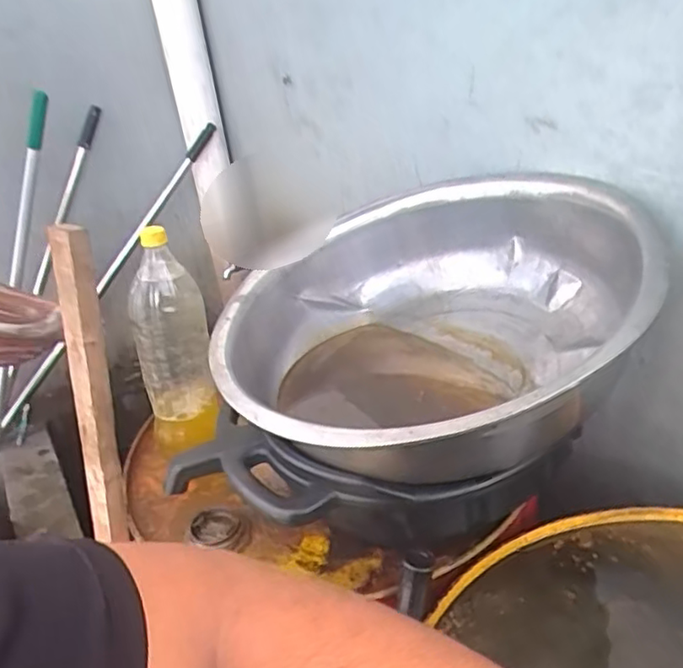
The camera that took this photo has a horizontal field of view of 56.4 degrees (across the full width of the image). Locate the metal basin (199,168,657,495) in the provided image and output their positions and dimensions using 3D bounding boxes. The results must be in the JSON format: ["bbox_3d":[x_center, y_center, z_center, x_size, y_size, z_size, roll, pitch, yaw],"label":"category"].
[{"bbox_3d":[0.107,-0.008,0.782,0.514,0.201,0.537,-6,30,3],"label":"metal basin"}]

